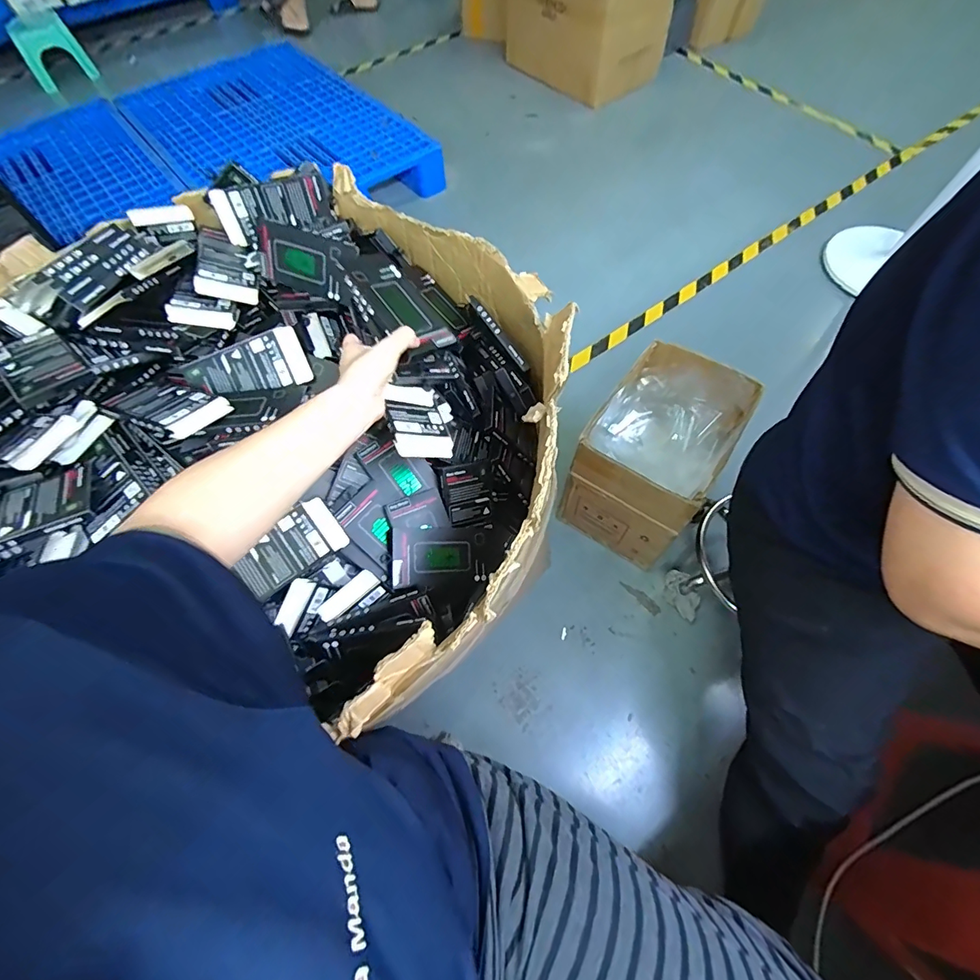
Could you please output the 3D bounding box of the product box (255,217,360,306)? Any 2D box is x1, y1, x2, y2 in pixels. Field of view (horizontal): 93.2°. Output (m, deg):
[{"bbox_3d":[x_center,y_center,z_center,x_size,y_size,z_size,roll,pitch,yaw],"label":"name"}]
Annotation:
[{"bbox_3d":[-0.247,-0.306,0.630,0.151,0.077,0.019,23,37,13],"label":"product box"}]

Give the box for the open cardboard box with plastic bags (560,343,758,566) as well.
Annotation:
[{"bbox_3d":[0.345,-0.069,0.992,0.244,0.300,0.330,31,68,17],"label":"open cardboard box with plastic bags"}]

